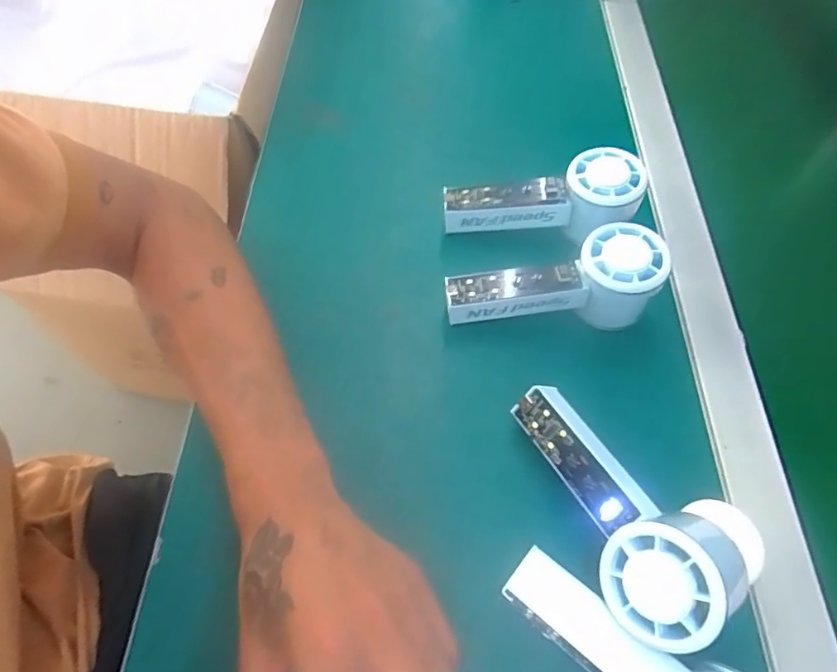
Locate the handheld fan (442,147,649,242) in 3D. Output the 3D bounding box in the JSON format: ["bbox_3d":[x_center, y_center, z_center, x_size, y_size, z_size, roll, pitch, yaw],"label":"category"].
[{"bbox_3d":[0.098,-0.103,0.419,0.148,0.056,0.047,-6,60,11],"label":"handheld fan"}]

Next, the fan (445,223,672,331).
[{"bbox_3d":[0.094,-0.040,0.375,0.145,0.060,0.060,6,61,4],"label":"fan"}]

